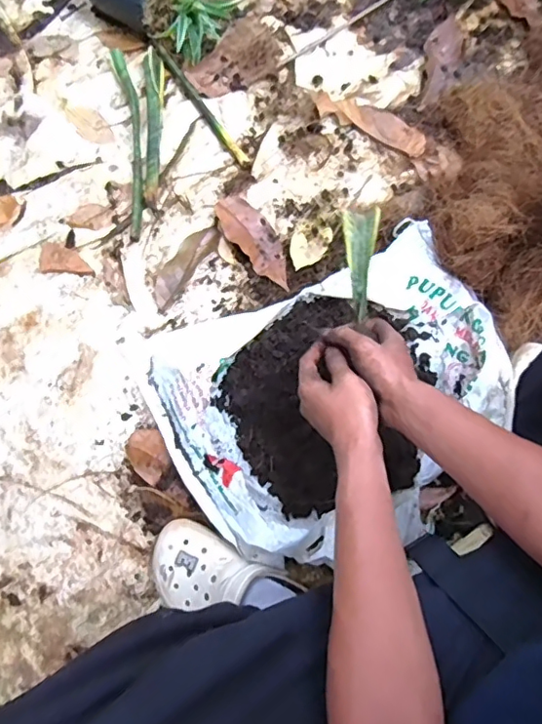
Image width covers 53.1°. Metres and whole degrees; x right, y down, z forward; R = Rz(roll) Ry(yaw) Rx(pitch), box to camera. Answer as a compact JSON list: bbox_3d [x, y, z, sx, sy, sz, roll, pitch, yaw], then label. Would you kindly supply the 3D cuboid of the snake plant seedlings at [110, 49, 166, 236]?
[{"bbox_3d":[-0.192,-0.320,0.788,0.067,0.020,0.300,-3,78,0],"label":"snake plant seedlings"}]

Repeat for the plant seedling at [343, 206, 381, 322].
[{"bbox_3d":[0.105,-0.115,0.629,0.040,0.008,0.130,2,77,1],"label":"plant seedling"}]

